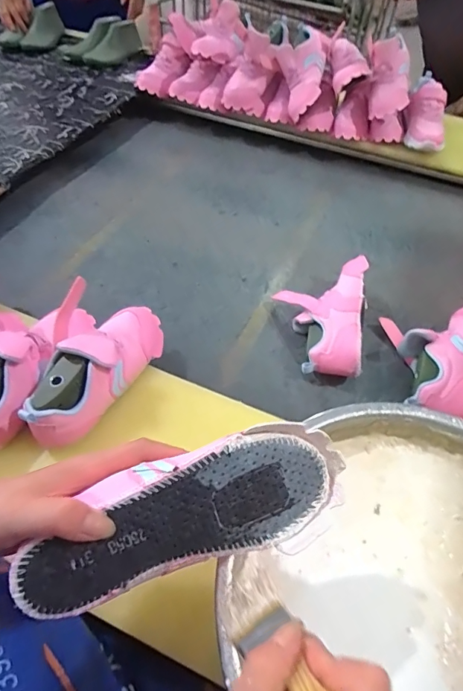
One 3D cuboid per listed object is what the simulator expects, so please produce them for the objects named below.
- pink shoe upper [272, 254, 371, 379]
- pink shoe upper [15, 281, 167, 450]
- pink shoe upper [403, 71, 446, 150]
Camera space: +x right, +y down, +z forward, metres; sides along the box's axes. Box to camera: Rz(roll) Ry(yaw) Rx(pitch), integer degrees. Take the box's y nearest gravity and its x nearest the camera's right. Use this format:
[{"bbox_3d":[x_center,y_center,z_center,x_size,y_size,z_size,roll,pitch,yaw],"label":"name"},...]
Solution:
[{"bbox_3d":[0.138,-0.048,0.656,0.141,0.085,0.212,12,55,5],"label":"pink shoe upper"},{"bbox_3d":[-0.161,0.009,0.499,0.081,0.105,0.221,22,56,12],"label":"pink shoe upper"},{"bbox_3d":[0.444,-0.538,0.959,0.079,0.051,0.207,5,84,0],"label":"pink shoe upper"}]

